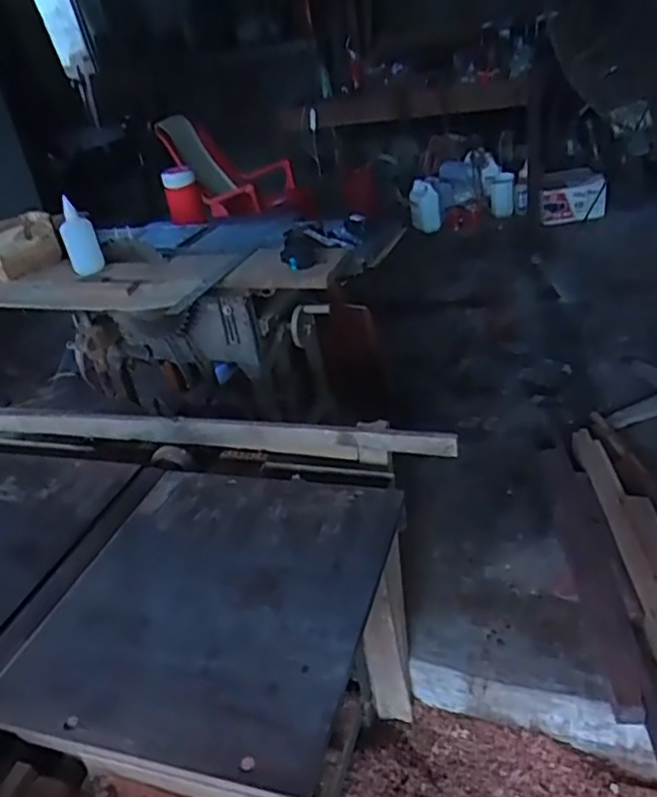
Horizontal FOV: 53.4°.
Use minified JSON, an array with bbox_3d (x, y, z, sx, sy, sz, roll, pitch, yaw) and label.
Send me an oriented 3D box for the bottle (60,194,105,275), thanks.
[{"bbox_3d":[-0.623,-0.401,1.639,0.074,0.169,0.069,20,42,41],"label":"bottle"}]

